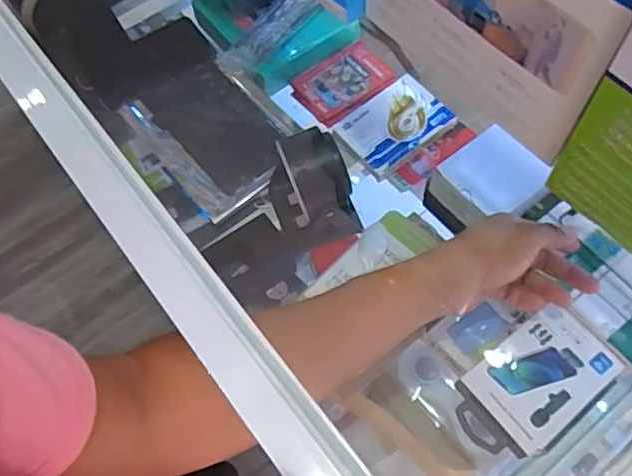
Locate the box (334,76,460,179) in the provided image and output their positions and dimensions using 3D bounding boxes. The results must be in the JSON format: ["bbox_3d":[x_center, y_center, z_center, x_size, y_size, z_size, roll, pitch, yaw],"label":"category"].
[{"bbox_3d":[0.091,-0.137,0.676,0.111,0.028,0.092,-37,67,-14],"label":"box"}]

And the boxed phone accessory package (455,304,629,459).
[{"bbox_3d":[0.193,0.129,0.504,0.137,0.026,0.085,-36,67,-14],"label":"boxed phone accessory package"}]

